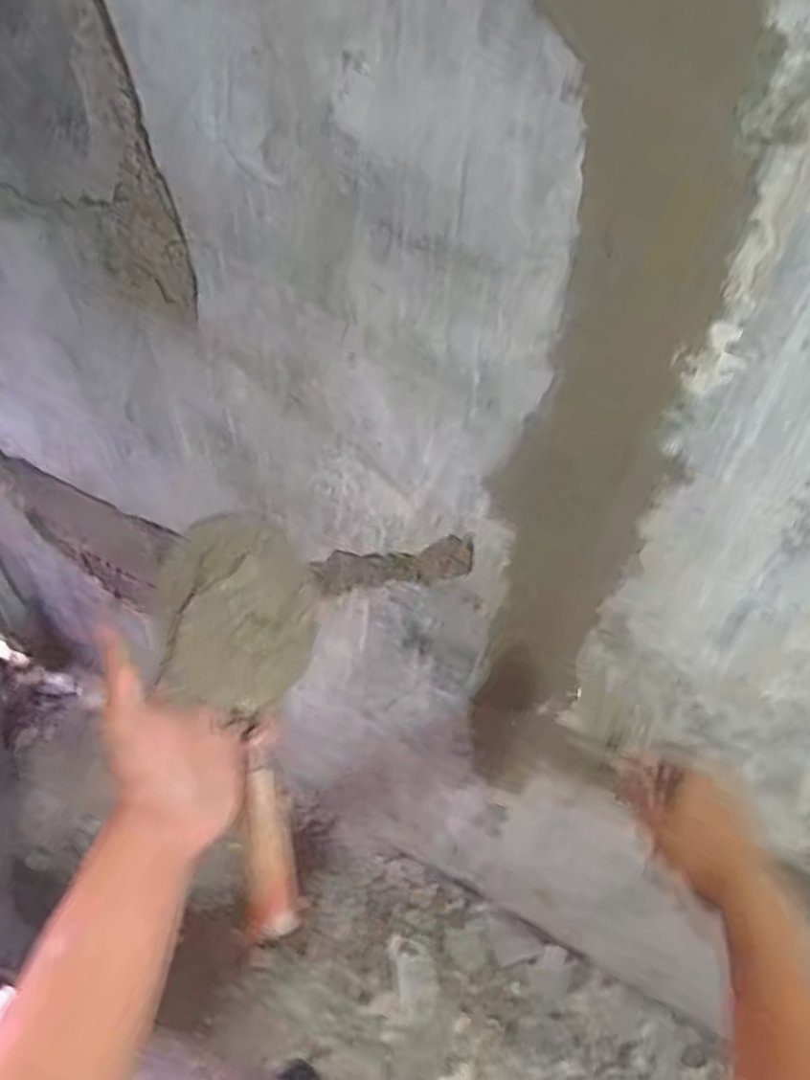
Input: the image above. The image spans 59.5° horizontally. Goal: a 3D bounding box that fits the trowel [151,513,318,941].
[{"bbox_3d":[-0.100,0.108,0.464,0.097,0.050,0.260,-7,69,-12],"label":"trowel"}]

